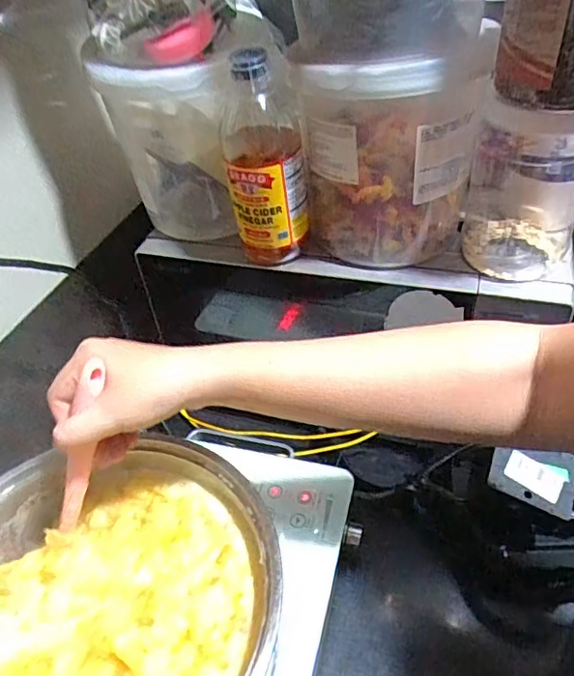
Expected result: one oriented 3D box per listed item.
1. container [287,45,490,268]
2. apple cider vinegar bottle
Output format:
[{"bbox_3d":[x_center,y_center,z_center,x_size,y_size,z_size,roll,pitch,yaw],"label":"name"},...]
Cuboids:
[{"bbox_3d":[0.086,-0.162,0.482,0.148,0.176,0.118,8,43,16],"label":"container"},{"bbox_3d":[-0.021,-0.155,0.484,0.067,0.181,0.061,-9,42,-3],"label":"apple cider vinegar bottle"}]

